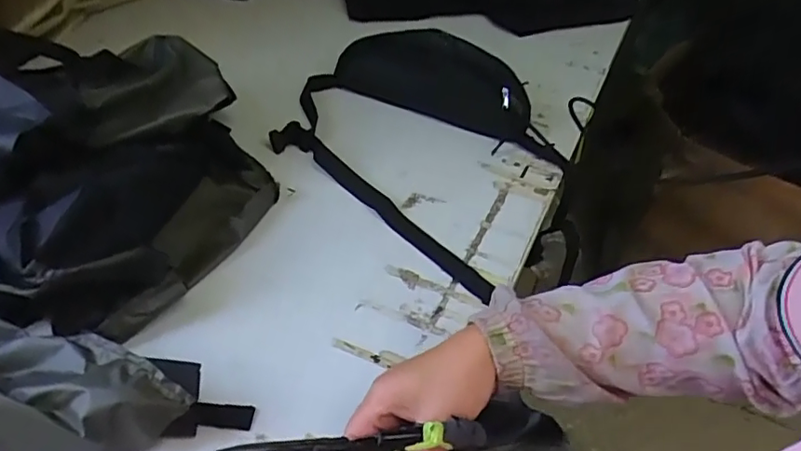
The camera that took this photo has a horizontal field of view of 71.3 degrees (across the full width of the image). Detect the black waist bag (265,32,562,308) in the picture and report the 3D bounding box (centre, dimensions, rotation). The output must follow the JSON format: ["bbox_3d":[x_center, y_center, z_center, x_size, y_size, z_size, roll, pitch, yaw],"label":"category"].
[{"bbox_3d":[0.022,-0.135,0.714,0.374,0.080,0.360,25,50,19],"label":"black waist bag"}]

